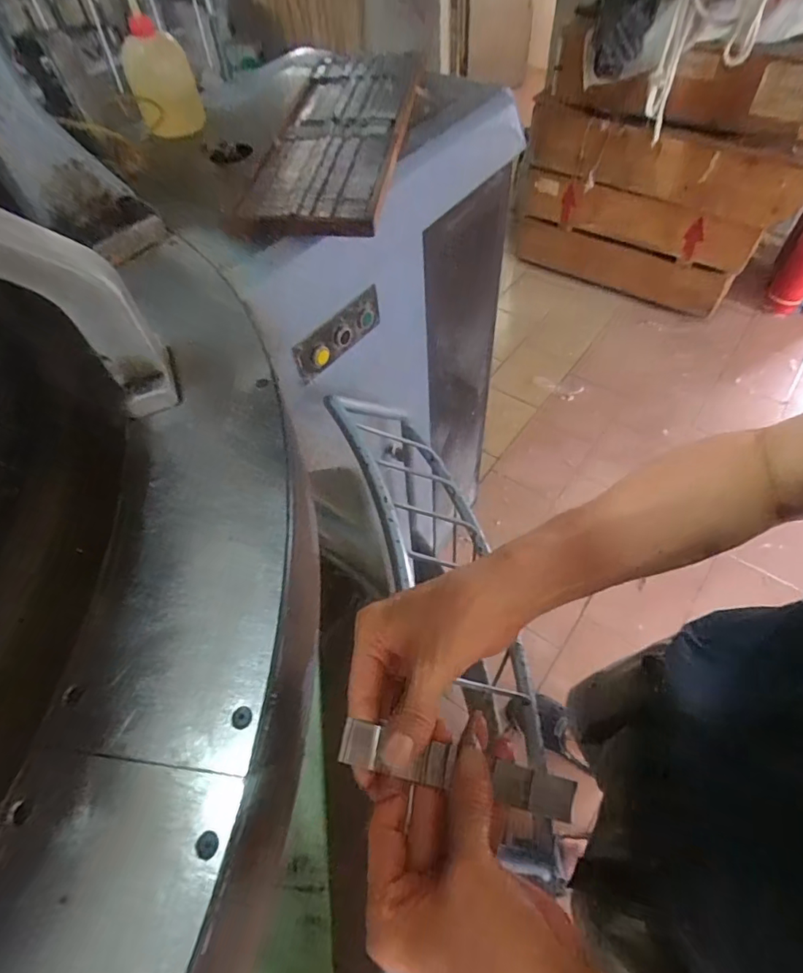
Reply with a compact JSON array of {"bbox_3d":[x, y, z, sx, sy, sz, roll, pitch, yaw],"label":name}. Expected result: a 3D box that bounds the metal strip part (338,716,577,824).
[{"bbox_3d":[0.034,0.163,0.289,0.138,0.005,0.022,17,57,-5],"label":"metal strip part"}]

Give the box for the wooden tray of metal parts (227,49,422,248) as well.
[{"bbox_3d":[-0.078,-0.458,0.656,0.159,0.034,0.458,4,56,7],"label":"wooden tray of metal parts"}]

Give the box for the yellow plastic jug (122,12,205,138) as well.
[{"bbox_3d":[-0.331,-0.547,0.680,0.070,0.125,0.095,18,59,16],"label":"yellow plastic jug"}]

